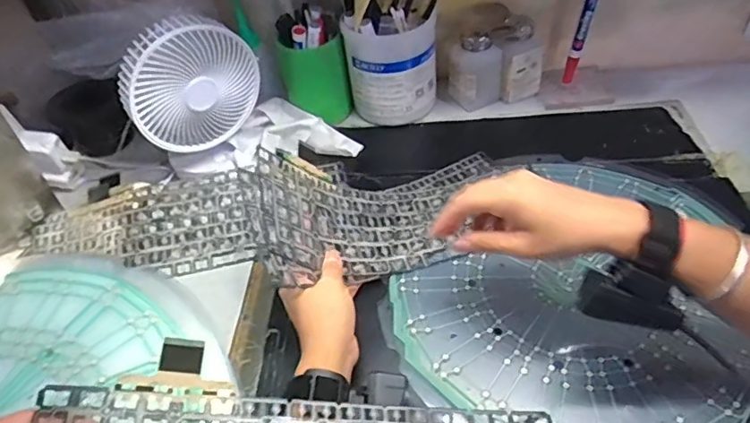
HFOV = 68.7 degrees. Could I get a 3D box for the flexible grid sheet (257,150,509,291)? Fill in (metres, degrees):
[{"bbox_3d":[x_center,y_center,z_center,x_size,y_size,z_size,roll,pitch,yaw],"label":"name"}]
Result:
[{"bbox_3d":[0.011,0.002,0.576,0.322,0.090,0.118,-9,38,-41],"label":"flexible grid sheet"}]

